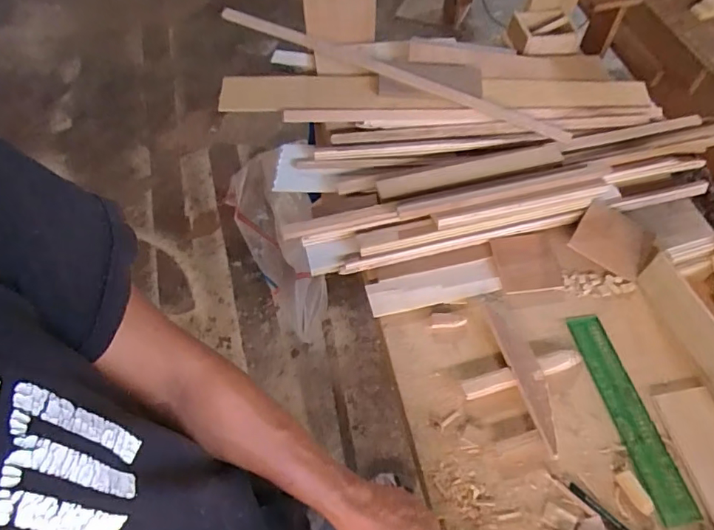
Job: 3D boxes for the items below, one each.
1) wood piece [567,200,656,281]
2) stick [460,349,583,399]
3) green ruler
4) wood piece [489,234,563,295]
[{"bbox_3d":[0.368,-0.037,0.704,0.102,0.007,0.088,32,71,7],"label":"wood piece"},{"bbox_3d":[0.207,0.136,0.613,0.157,0.022,0.025,-16,59,-7],"label":"stick"},{"bbox_3d":[0.329,0.177,0.594,0.046,0.006,0.246,-11,59,-7],"label":"green ruler"},{"bbox_3d":[0.236,-0.003,0.690,0.081,0.004,0.086,-9,58,-3],"label":"wood piece"}]

